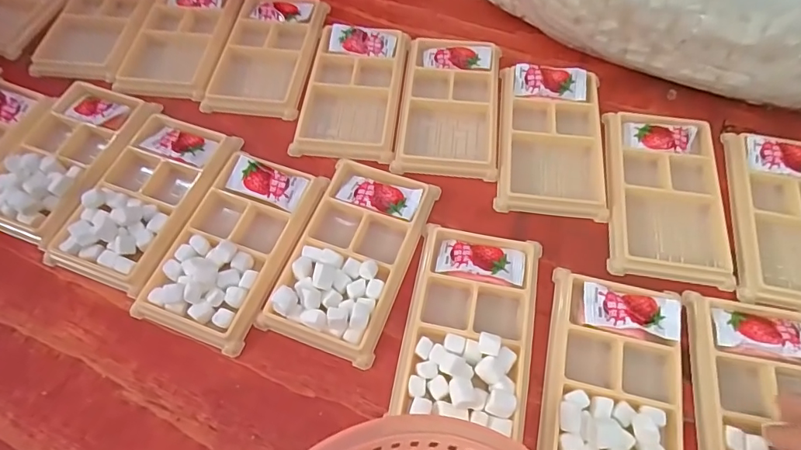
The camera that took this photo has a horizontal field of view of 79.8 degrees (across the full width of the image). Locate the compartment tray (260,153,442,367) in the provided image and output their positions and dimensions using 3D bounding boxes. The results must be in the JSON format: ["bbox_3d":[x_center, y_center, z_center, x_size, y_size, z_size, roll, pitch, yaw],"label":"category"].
[{"bbox_3d":[-0.031,0.016,0.321,0.074,0.018,0.132,19,65,11],"label":"compartment tray"}]

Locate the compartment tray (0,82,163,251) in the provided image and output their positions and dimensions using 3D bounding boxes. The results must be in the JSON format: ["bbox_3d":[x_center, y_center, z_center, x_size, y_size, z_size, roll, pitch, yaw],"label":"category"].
[{"bbox_3d":[-0.255,-0.054,0.362,0.080,0.020,0.135,19,65,11],"label":"compartment tray"}]

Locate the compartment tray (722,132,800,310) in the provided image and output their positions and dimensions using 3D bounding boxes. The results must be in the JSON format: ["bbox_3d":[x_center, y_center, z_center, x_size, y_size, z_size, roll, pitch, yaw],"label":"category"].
[{"bbox_3d":[0.274,-0.005,0.331,0.080,0.012,0.133,8,63,6],"label":"compartment tray"}]

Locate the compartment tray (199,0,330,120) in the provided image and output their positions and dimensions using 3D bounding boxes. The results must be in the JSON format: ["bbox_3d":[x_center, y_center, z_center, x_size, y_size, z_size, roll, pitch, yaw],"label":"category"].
[{"bbox_3d":[-0.113,-0.152,0.416,0.076,0.011,0.130,10,64,6],"label":"compartment tray"}]

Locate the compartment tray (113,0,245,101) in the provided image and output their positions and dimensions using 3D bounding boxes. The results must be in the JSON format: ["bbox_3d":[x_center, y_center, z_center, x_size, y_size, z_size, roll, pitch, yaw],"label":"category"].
[{"bbox_3d":[-0.193,-0.168,0.426,0.085,0.013,0.124,7,63,5],"label":"compartment tray"}]

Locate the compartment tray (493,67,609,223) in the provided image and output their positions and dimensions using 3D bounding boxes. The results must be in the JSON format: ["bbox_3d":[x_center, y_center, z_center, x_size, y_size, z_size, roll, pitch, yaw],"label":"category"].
[{"bbox_3d":[0.116,-0.065,0.366,0.080,0.010,0.124,6,63,4],"label":"compartment tray"}]

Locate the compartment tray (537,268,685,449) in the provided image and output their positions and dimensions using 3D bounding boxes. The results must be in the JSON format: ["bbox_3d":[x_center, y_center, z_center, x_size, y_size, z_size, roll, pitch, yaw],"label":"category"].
[{"bbox_3d":[0.127,0.094,0.279,0.077,0.016,0.132,12,64,7],"label":"compartment tray"}]

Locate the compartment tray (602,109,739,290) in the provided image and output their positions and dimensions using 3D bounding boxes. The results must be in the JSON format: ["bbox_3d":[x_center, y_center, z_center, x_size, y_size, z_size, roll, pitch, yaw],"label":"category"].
[{"bbox_3d":[0.190,-0.025,0.343,0.077,0.010,0.131,8,63,5],"label":"compartment tray"}]

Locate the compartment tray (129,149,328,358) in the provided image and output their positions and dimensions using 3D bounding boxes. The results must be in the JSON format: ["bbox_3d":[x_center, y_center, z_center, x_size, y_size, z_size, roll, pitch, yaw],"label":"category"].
[{"bbox_3d":[-0.113,0.011,0.325,0.075,0.017,0.131,19,65,11],"label":"compartment tray"}]

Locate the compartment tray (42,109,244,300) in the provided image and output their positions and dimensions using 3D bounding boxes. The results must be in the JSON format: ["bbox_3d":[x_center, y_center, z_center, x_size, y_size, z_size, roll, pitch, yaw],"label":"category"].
[{"bbox_3d":[-0.181,-0.023,0.343,0.079,0.016,0.136,19,65,11],"label":"compartment tray"}]

